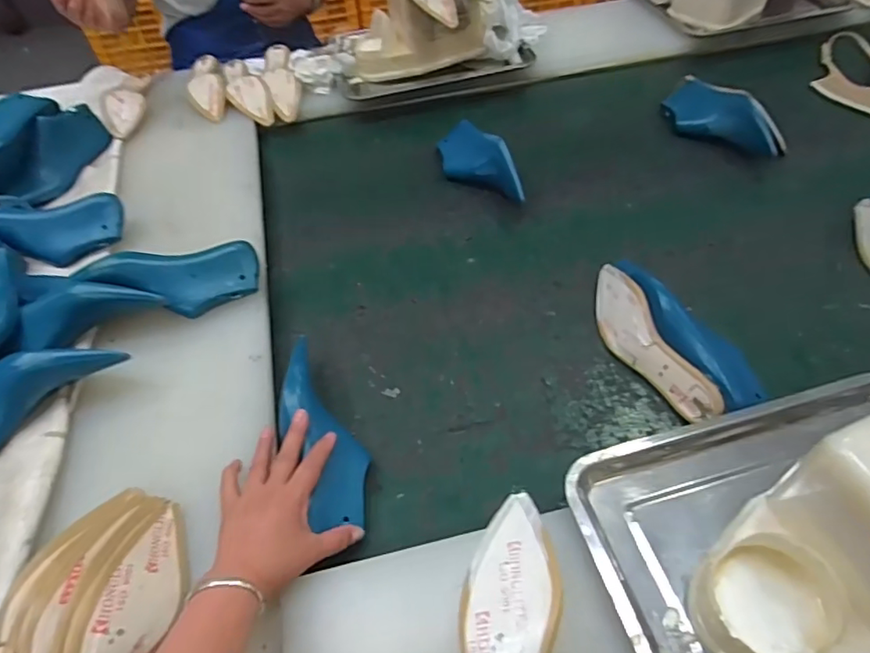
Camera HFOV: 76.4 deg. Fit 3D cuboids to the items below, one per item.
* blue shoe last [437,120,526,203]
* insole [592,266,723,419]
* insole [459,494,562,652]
[{"bbox_3d":[0.076,-0.260,0.900,0.060,0.071,0.211,-31,56,-19],"label":"blue shoe last"},{"bbox_3d":[0.261,0.015,0.683,0.052,0.076,0.249,3,46,-41],"label":"insole"},{"bbox_3d":[0.055,0.235,0.383,0.071,0.036,0.244,-1,51,4],"label":"insole"}]

